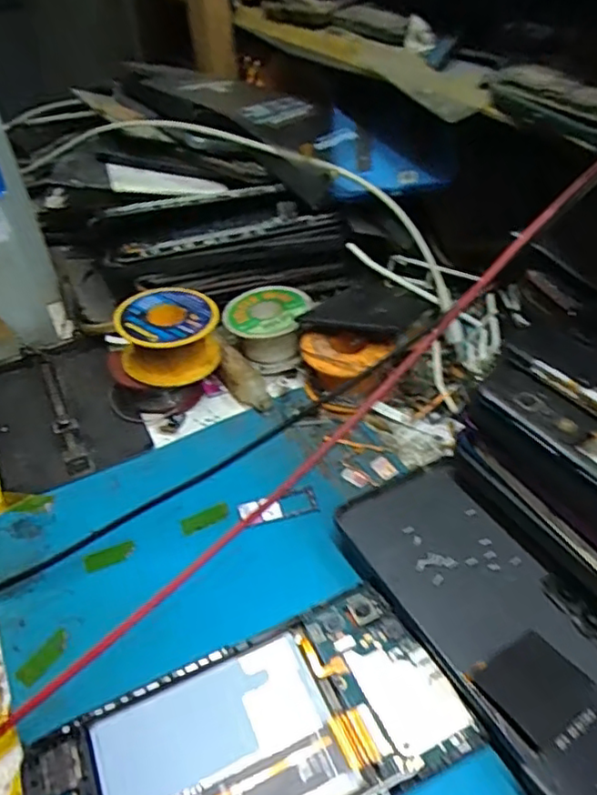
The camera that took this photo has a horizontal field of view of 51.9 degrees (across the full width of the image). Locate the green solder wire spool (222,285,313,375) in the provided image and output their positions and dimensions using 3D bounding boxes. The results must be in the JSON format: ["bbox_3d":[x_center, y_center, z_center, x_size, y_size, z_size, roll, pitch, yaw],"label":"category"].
[{"bbox_3d":[-0.020,-0.045,0.385,0.050,0.029,0.049,7,45,13],"label":"green solder wire spool"}]

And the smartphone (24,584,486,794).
[{"bbox_3d":[-0.017,0.123,0.217,0.144,0.010,0.071,-21,46,-16],"label":"smartphone"}]

